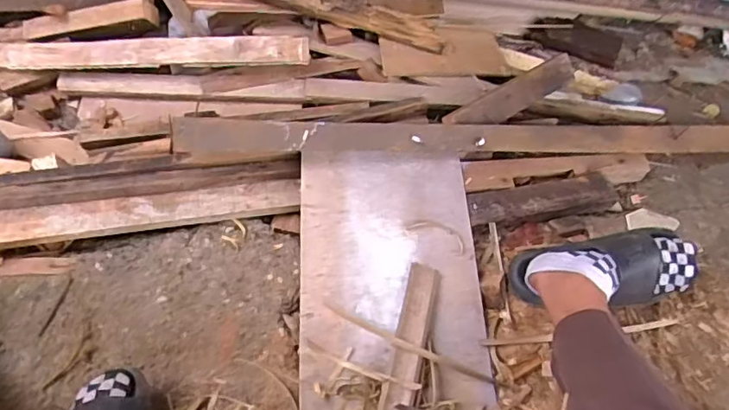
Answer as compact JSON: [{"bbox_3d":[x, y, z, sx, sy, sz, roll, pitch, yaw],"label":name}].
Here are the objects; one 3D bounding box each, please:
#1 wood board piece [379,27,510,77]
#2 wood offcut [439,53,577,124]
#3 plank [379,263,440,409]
[{"bbox_3d":[0.169,-0.331,1.206,0.265,0.017,0.123,0,70,-5],"label":"wood board piece"},{"bbox_3d":[0.281,-0.205,1.054,0.276,0.027,0.061,-28,81,-15],"label":"wood offcut"},{"bbox_3d":[0.047,0.264,0.761,0.047,0.030,0.411,14,54,5],"label":"plank"}]

